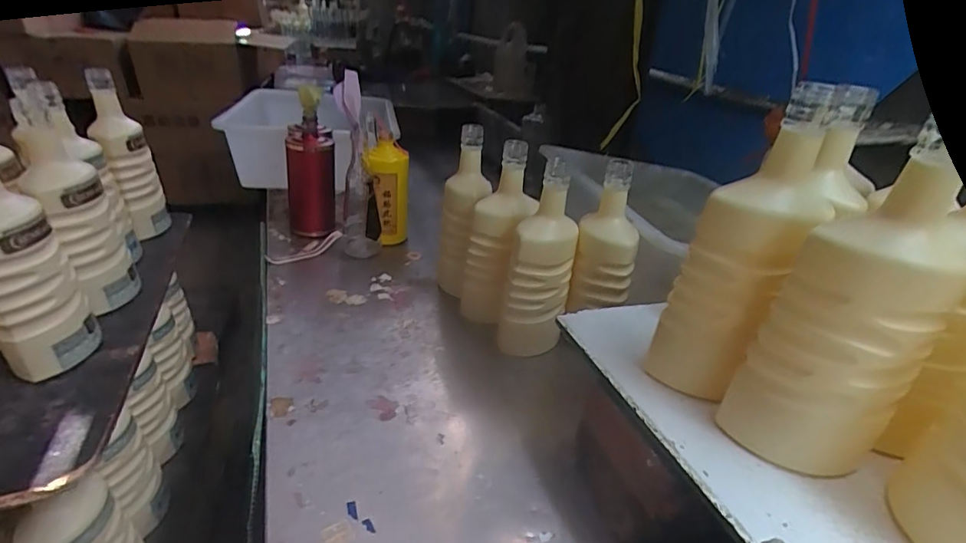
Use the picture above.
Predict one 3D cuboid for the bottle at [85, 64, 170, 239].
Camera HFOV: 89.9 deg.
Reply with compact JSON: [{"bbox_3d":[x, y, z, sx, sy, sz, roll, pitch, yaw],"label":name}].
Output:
[{"bbox_3d":[-0.502,-0.154,0.687,0.063,0.232,0.087,-13,35,-31],"label":"bottle"}]

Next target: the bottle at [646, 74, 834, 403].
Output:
[{"bbox_3d":[0.212,-0.007,0.391,0.074,0.249,0.074,-10,31,-32],"label":"bottle"}]

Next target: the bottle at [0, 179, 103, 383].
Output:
[{"bbox_3d":[-0.466,-0.024,0.470,0.099,0.252,0.088,25,34,29],"label":"bottle"}]

